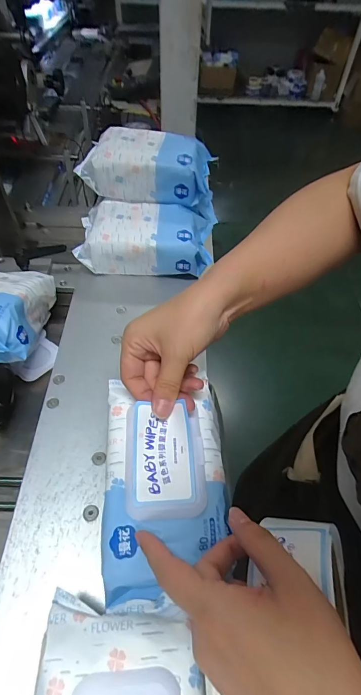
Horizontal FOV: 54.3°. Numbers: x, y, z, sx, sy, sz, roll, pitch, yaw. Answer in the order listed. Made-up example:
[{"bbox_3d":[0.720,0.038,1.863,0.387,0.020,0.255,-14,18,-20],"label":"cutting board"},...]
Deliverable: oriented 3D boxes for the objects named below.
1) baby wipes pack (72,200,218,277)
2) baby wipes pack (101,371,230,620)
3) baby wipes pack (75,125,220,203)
[{"bbox_3d":[-0.049,-0.160,0.507,0.188,0.060,0.105,2,53,0],"label":"baby wipes pack"},{"bbox_3d":[-0.012,0.101,0.278,0.094,0.038,0.168,-3,53,-4],"label":"baby wipes pack"},{"bbox_3d":[-0.049,-0.265,0.512,0.183,0.064,0.090,4,53,1],"label":"baby wipes pack"}]

